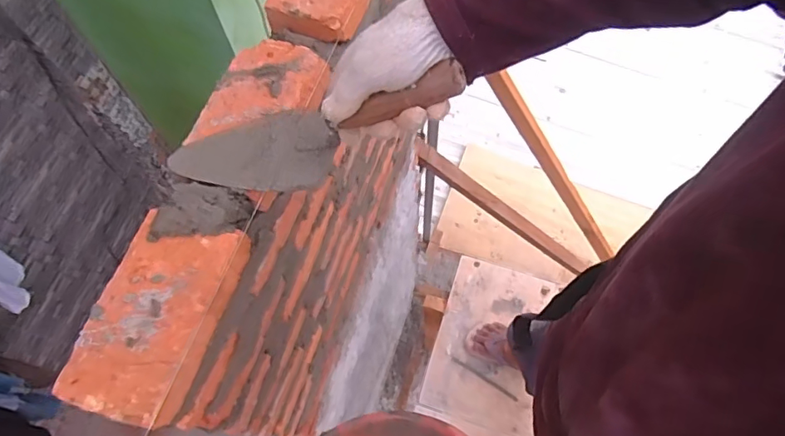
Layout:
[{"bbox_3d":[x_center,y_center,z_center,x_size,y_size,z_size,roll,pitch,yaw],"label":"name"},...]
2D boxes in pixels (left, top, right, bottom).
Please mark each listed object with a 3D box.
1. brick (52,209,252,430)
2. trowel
[{"bbox_3d":[-0.217,0.088,0.478,0.103,0.041,0.186,15,67,9],"label":"brick"},{"bbox_3d":[-0.078,-0.083,0.479,0.296,0.072,0.083,-12,62,27],"label":"trowel"}]

